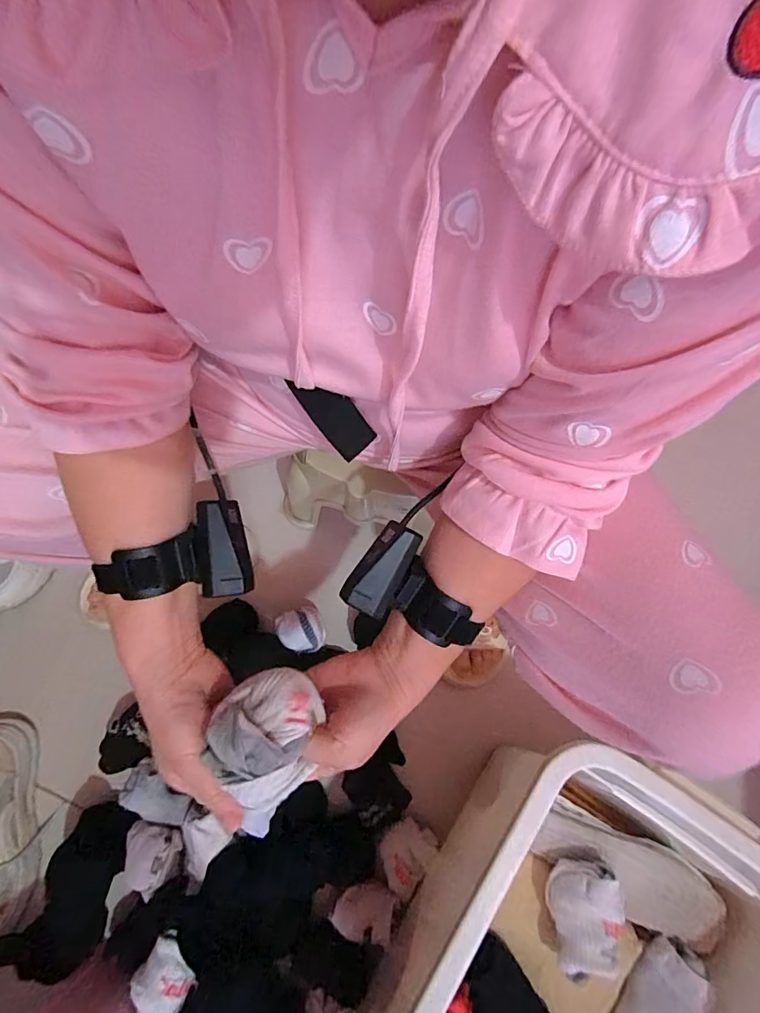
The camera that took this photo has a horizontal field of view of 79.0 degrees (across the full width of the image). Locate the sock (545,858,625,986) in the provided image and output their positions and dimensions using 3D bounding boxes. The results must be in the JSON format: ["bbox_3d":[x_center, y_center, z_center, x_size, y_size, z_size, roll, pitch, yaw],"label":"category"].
[{"bbox_3d":[0.208,0.413,0.469,0.068,0.055,0.080,-3,71,-3],"label":"sock"}]

